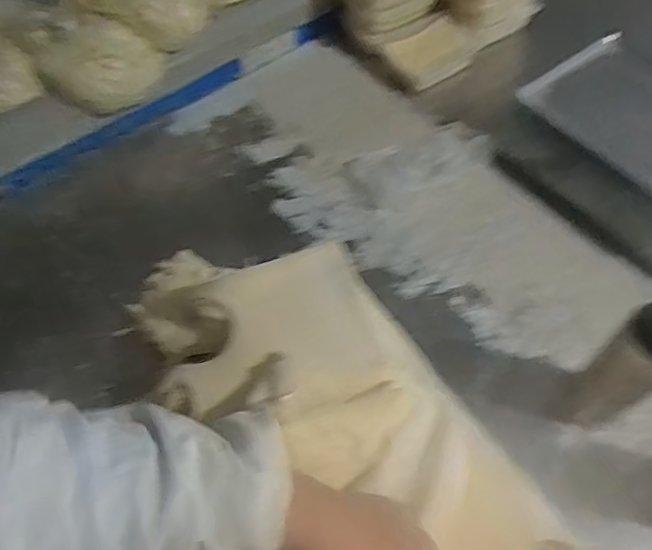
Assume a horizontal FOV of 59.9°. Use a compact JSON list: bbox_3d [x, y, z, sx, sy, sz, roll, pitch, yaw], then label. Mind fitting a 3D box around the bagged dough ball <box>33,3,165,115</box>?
[{"bbox_3d":[-0.344,-0.321,0.859,0.177,0.107,0.104,-13,58,-7],"label":"bagged dough ball"}]

